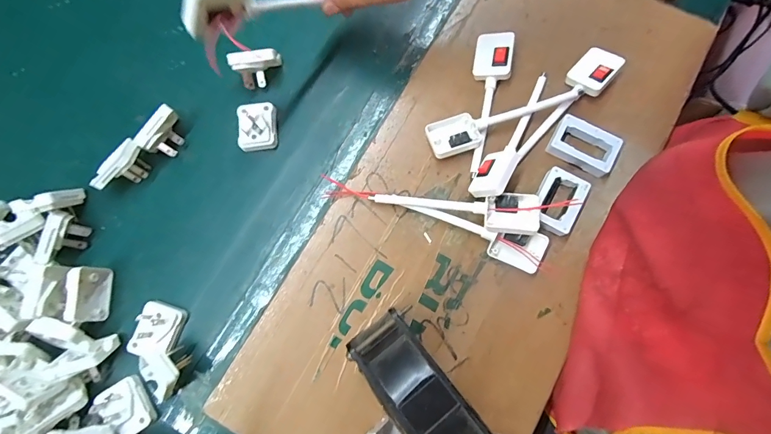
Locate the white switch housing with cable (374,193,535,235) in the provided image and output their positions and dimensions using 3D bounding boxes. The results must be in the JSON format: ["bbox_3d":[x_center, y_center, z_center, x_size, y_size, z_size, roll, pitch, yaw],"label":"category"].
[{"bbox_3d":[0.065,-0.008,0.362,0.148,0.031,0.037,6,78,2],"label":"white switch housing with cable"}]

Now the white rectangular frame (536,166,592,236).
[{"bbox_3d":[0.166,-0.014,0.370,0.041,0.022,0.059,29,80,7],"label":"white rectangular frame"}]

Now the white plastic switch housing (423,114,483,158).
[{"bbox_3d":[0.068,-0.083,0.383,0.050,0.017,0.040,-17,78,-2],"label":"white plastic switch housing"}]

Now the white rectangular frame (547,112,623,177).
[{"bbox_3d":[0.198,-0.071,0.382,0.063,0.018,0.042,31,81,7],"label":"white rectangular frame"}]

